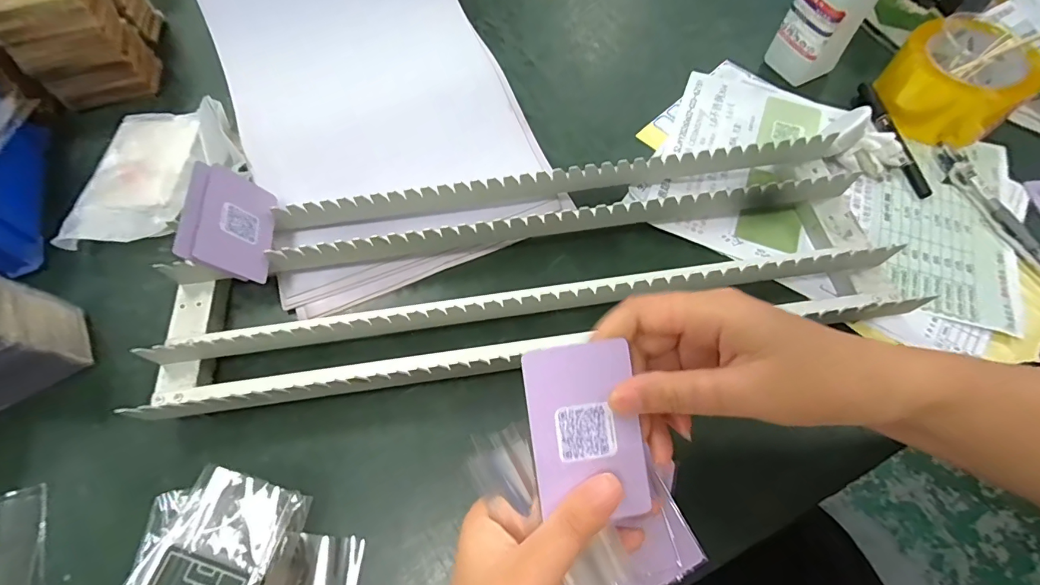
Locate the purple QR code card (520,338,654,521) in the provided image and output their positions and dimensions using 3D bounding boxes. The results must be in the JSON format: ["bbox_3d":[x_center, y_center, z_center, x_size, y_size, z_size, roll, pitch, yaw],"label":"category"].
[{"bbox_3d":[0.032,0.068,0.219,0.054,0.004,0.083,-8,87,-5],"label":"purple QR code card"}]

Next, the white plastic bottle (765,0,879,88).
[{"bbox_3d":[0.296,-0.274,0.414,0.063,0.146,0.062,-38,68,-15],"label":"white plastic bottle"}]

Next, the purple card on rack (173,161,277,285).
[{"bbox_3d":[-0.219,-0.053,0.339,0.007,0.061,0.088,-21,62,25],"label":"purple card on rack"}]

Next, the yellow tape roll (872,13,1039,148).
[{"bbox_3d":[0.413,-0.201,0.425,0.105,0.074,0.105,-1,64,2],"label":"yellow tape roll"}]

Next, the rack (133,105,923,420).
[{"bbox_3d":[0.022,-0.032,0.362,0.597,0.047,0.194,-10,64,-2],"label":"rack"}]

